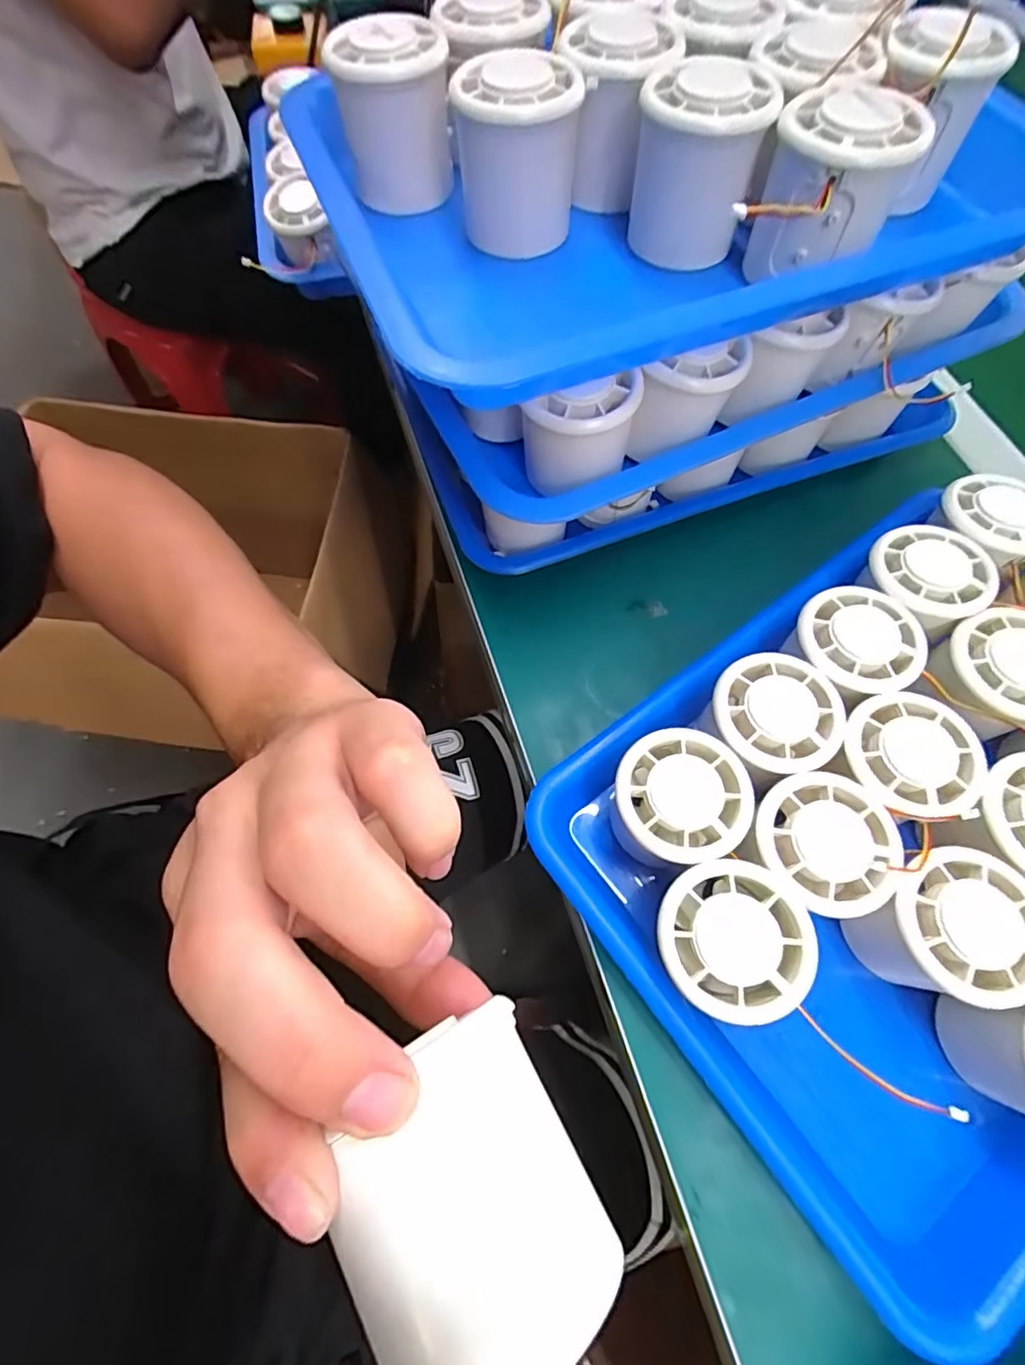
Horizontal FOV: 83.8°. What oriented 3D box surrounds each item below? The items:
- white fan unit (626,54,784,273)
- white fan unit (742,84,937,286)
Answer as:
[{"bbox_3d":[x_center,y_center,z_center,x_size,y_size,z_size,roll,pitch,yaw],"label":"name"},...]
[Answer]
[{"bbox_3d":[0.086,-0.240,0.266,0.056,0.061,0.054,0,67,0],"label":"white fan unit"},{"bbox_3d":[0.137,-0.213,0.248,0.056,0.054,0.066,25,69,10],"label":"white fan unit"}]

